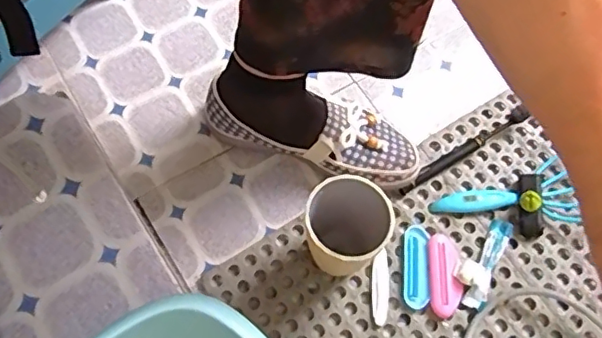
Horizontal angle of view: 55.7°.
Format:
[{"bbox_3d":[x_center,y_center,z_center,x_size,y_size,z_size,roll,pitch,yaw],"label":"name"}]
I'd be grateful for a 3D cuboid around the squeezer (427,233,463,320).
[{"bbox_3d":[0.151,0.112,0.598,0.033,0.013,0.086,5,67,-1],"label":"squeezer"}]

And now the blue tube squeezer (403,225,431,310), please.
[{"bbox_3d":[0.122,0.103,0.604,0.026,0.008,0.088,8,67,0],"label":"blue tube squeezer"}]

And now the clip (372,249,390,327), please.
[{"bbox_3d":[0.084,0.123,0.596,0.017,0.006,0.076,5,67,-1],"label":"clip"}]

